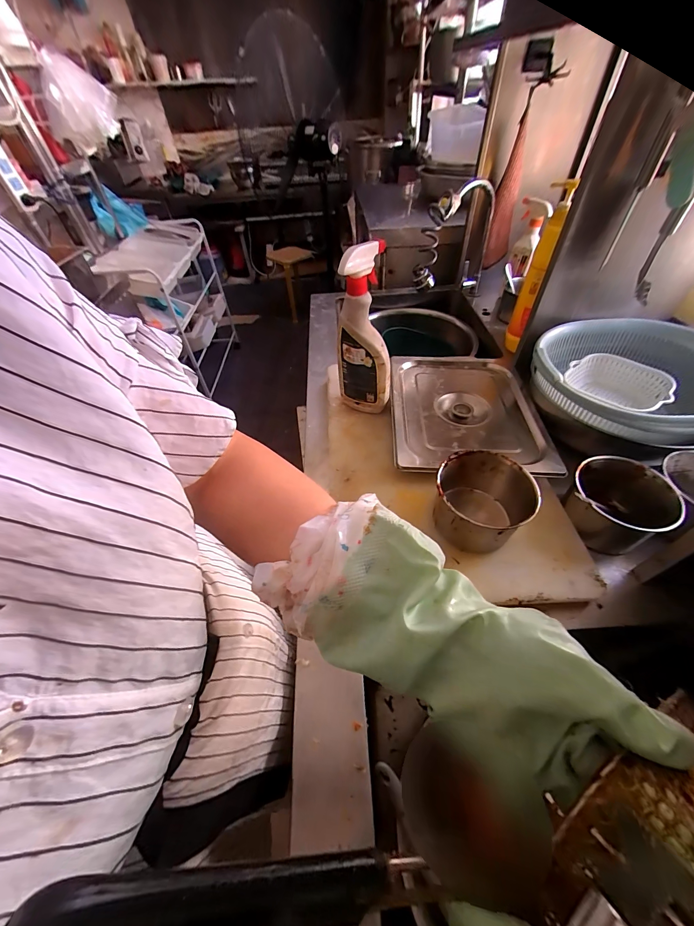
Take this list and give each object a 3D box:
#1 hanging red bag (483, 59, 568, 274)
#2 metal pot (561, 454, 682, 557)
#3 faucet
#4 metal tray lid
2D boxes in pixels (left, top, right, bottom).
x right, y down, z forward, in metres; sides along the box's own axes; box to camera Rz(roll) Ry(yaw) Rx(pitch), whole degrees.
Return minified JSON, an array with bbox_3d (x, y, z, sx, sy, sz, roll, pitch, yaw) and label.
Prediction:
[{"bbox_3d":[0.433,-0.712,0.854,0.078,0.382,0.123,13,51,14],"label":"hanging red bag"},{"bbox_3d":[0.379,0.065,0.472,0.114,0.092,0.118,-2,49,2],"label":"metal pot"},{"bbox_3d":[0.286,-0.581,0.896,0.243,0.264,0.073,-29,53,-20],"label":"faucet"},{"bbox_3d":[0.213,-0.105,0.615,0.263,0.030,0.311,-2,49,2],"label":"metal tray lid"}]

